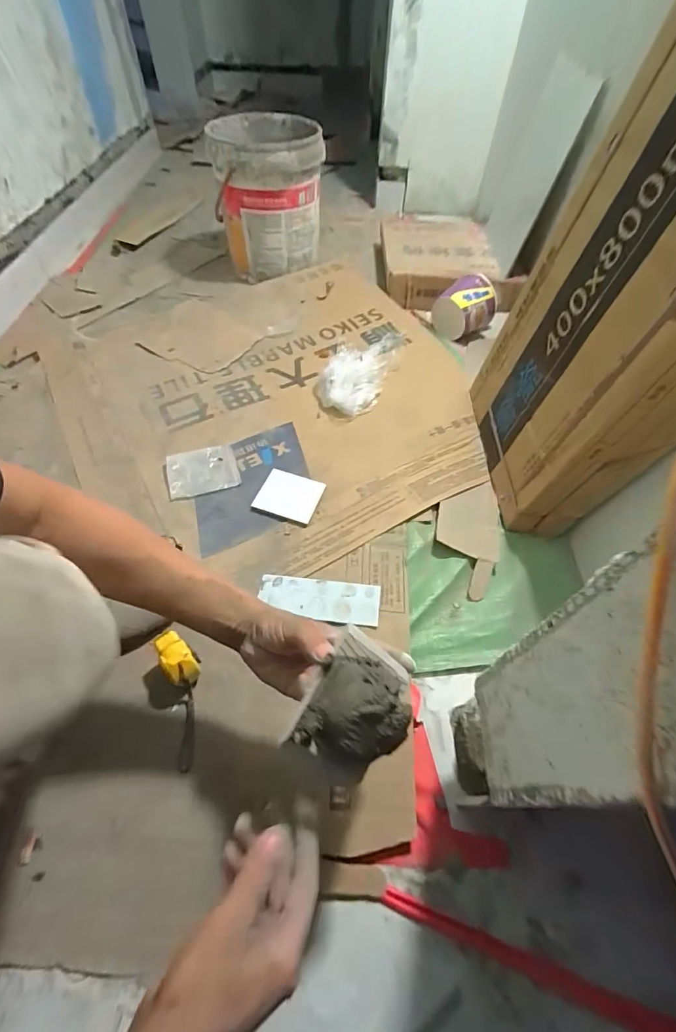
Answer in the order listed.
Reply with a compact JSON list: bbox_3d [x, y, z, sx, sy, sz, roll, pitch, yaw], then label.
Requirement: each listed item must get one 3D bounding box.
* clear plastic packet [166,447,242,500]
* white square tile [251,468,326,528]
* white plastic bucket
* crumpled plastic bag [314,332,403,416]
[{"bbox_3d":[-0.270,-0.089,0.810,0.133,0.017,0.109,-16,57,-11],"label":"clear plastic packet"},{"bbox_3d":[-0.093,-0.037,0.774,0.111,0.012,0.104,17,57,12],"label":"white square tile"},{"bbox_3d":[-0.192,-0.913,1.167,0.283,0.322,0.293,0,55,0],"label":"white plastic bucket"},{"bbox_3d":[0.054,-0.376,0.985,0.154,0.053,0.337,16,57,11],"label":"crumpled plastic bag"}]

